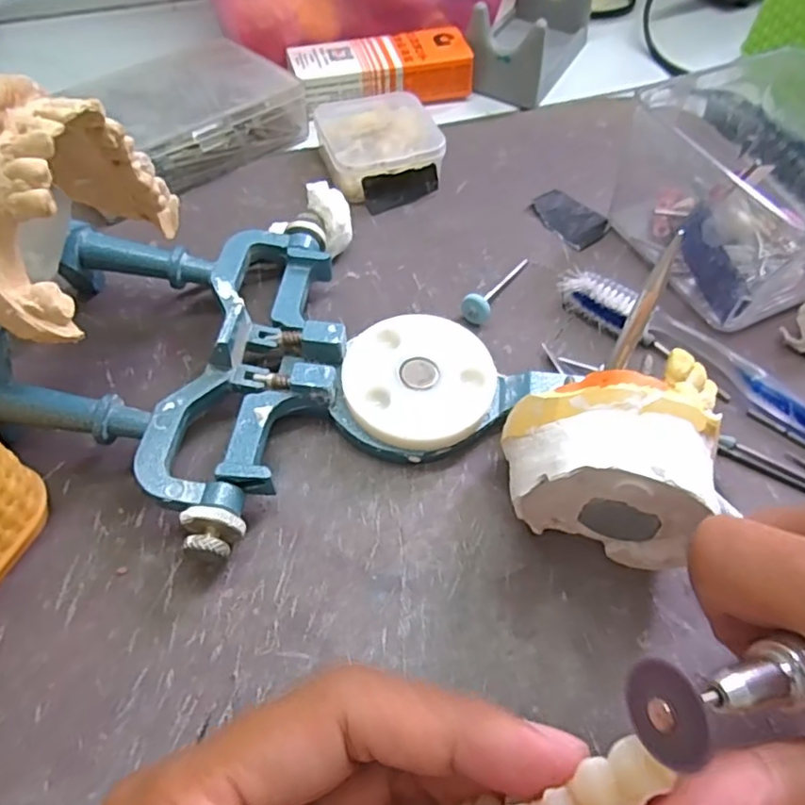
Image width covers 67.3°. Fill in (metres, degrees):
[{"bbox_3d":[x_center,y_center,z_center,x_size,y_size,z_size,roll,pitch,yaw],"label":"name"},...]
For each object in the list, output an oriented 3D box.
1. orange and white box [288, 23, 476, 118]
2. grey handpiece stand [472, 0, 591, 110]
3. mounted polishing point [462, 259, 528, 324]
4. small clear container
[{"bbox_3d":[-0.012,-0.186,0.338,0.096,0.026,0.037,-16,59,-13],"label":"orange and white box"},{"bbox_3d":[0.077,-0.221,0.361,0.049,0.038,0.097,26,59,14],"label":"grey handpiece stand"},{"bbox_3d":[0.040,-0.052,0.260,0.012,0.012,0.046,26,59,14],"label":"mounted polishing point"},{"bbox_3d":[-0.012,-0.125,0.300,0.056,0.021,0.059,-16,59,-13],"label":"small clear container"}]

